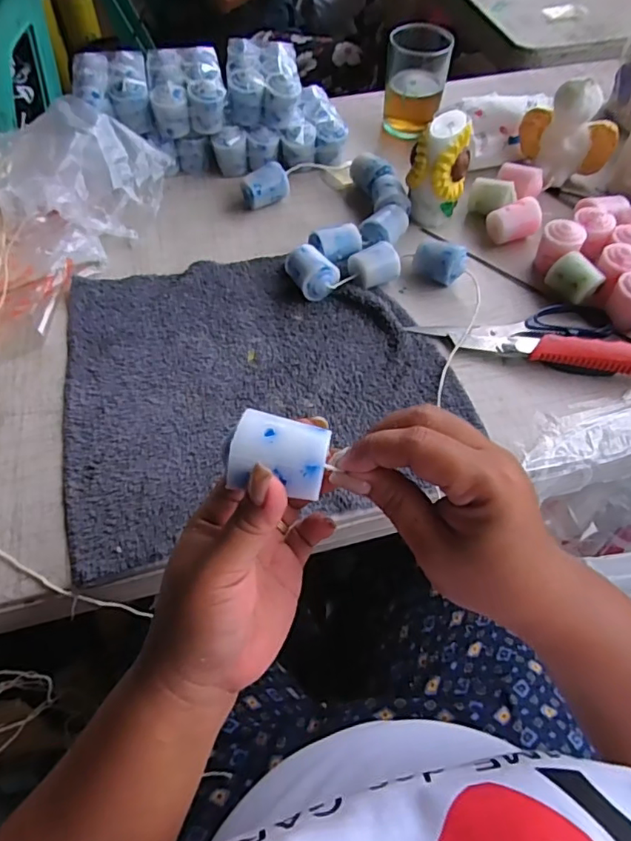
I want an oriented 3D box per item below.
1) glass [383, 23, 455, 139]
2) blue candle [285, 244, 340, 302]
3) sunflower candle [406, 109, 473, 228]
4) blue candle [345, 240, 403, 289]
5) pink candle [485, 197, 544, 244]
[{"bbox_3d":[0.120,-0.405,0.650,0.071,0.095,0.073,9,57,5],"label":"glass"},{"bbox_3d":[-0.004,-0.136,0.504,0.035,0.038,0.042,-26,61,-16],"label":"blue candle"},{"bbox_3d":[0.130,-0.252,0.553,0.061,0.101,0.051,-35,64,-21],"label":"sunflower candle"},{"bbox_3d":[0.056,-0.144,0.514,0.043,0.041,0.032,-23,60,-15],"label":"blue candle"},{"bbox_3d":[0.205,-0.201,0.559,0.044,0.039,0.037,-15,58,-10],"label":"pink candle"}]

